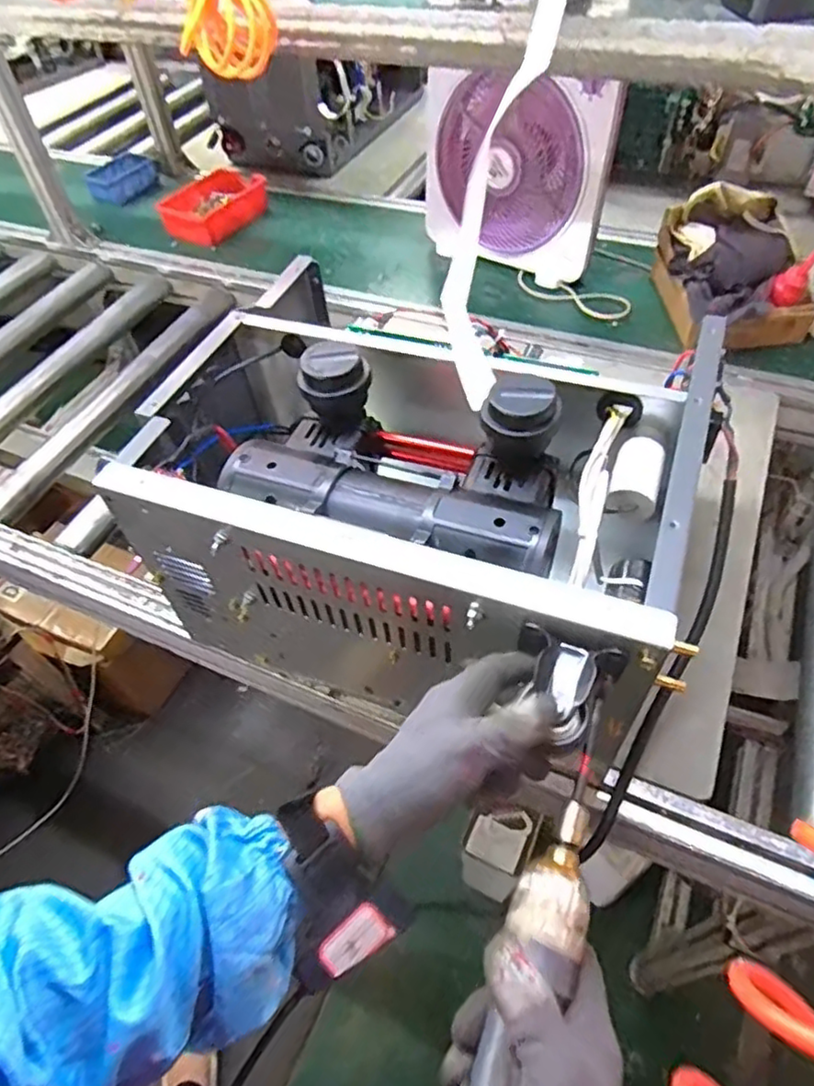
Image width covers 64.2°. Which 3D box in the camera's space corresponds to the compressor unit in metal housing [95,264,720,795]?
[{"bbox_3d":[0.005,-0.067,0.610,0.471,0.187,0.337,15,55,16],"label":"compressor unit in metal housing"}]

